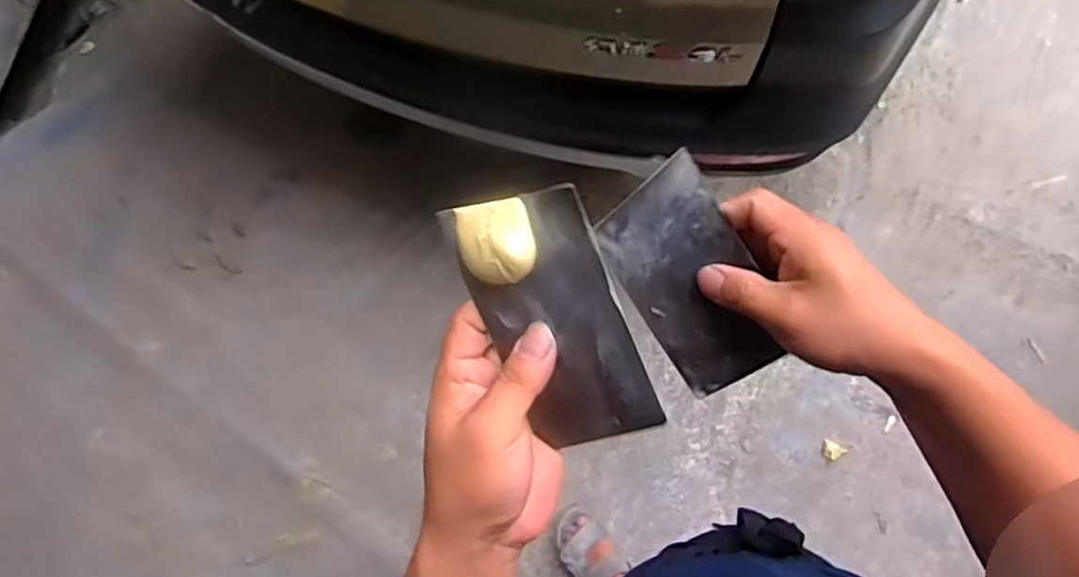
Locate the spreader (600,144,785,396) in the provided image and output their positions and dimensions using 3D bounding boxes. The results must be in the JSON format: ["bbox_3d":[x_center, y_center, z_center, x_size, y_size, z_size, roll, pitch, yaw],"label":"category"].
[{"bbox_3d":[0.092,-0.003,0.405,0.072,0.009,0.133,-31,98,18],"label":"spreader"}]

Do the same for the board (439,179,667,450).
[{"bbox_3d":[0.006,0.018,0.336,0.071,0.012,0.130,-18,100,26],"label":"board"}]

